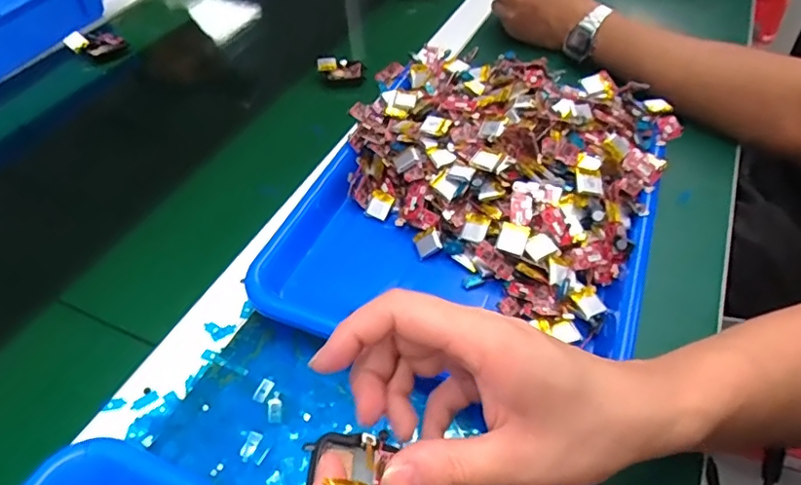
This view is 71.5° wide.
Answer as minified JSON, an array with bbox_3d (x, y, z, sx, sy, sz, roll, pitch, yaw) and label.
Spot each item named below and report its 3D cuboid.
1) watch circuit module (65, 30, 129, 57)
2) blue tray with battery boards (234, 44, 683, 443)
[{"bbox_3d":[-0.353,-0.233,0.645,0.062,0.023,0.023,-4,49,-5],"label":"watch circuit module"},{"bbox_3d":[0.063,-0.043,0.435,0.259,0.064,0.331,18,51,15],"label":"blue tray with battery boards"}]

